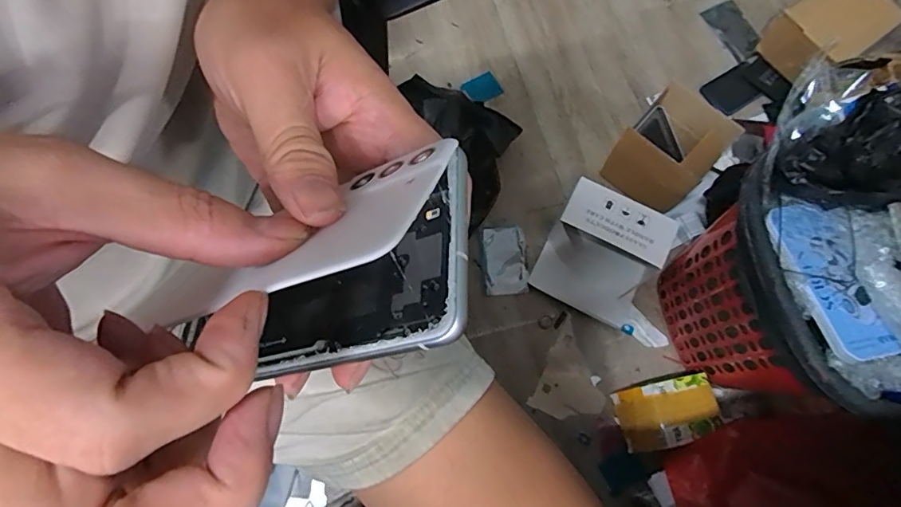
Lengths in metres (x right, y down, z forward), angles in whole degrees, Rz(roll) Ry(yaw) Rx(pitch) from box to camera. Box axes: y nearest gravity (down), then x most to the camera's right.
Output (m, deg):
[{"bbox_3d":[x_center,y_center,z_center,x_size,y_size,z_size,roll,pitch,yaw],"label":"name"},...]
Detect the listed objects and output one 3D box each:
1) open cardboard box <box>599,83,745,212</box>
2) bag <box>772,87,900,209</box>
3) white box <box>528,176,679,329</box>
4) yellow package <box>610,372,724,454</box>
[{"bbox_3d":[0.395,-0.185,0.911,0.184,0.148,0.151,-41,78,-13],"label":"open cardboard box"},{"bbox_3d":[0.446,-0.107,0.520,0.178,0.123,0.107,-29,76,-11],"label":"bag"},{"bbox_3d":[0.265,0.002,0.870,0.183,0.100,0.188,26,73,6],"label":"white box"},{"bbox_3d":[0.345,0.253,0.805,0.143,0.080,0.098,-17,74,-7],"label":"yellow package"}]

